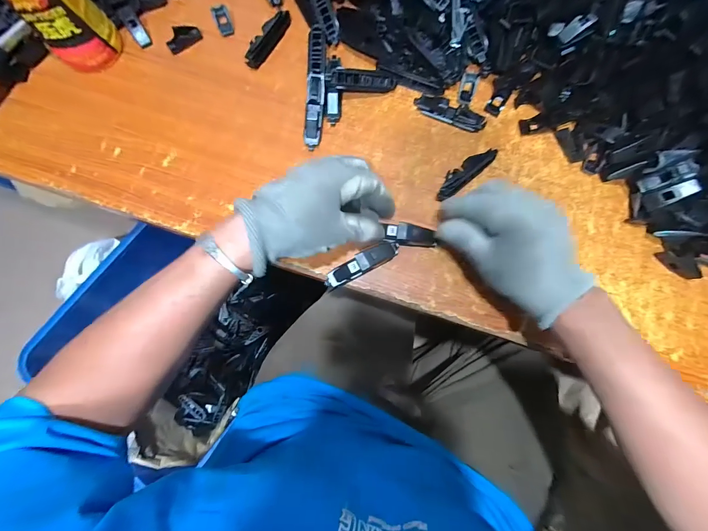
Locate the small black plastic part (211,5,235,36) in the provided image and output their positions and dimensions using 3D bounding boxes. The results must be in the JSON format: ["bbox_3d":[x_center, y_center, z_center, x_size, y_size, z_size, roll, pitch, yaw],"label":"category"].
[{"bbox_3d":[-0.154,-0.287,0.370,0.018,0.014,0.030,-17,81,-3],"label":"small black plastic part"}]

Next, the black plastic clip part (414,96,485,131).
[{"bbox_3d":[0.107,-0.171,0.351,0.080,0.017,0.021,24,81,4],"label":"black plastic clip part"}]

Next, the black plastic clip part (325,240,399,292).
[{"bbox_3d":[0.008,-0.001,0.321,0.082,0.021,0.021,-32,82,-5],"label":"black plastic clip part"}]

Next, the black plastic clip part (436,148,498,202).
[{"bbox_3d":[0.118,-0.098,0.340,0.080,0.017,0.023,-40,82,-6],"label":"black plastic clip part"}]

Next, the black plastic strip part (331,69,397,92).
[{"bbox_3d":[0.012,-0.205,0.353,0.072,0.020,0.005,-3,47,-12],"label":"black plastic strip part"}]

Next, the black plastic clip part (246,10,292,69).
[{"bbox_3d":[-0.101,-0.263,0.366,0.022,0.015,0.078,31,82,5],"label":"black plastic clip part"}]

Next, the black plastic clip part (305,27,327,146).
[{"bbox_3d":[-0.042,-0.201,0.352,0.021,0.030,0.139,2,80,1],"label":"black plastic clip part"}]

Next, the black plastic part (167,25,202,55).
[{"bbox_3d":[-0.200,-0.267,0.370,0.041,0.011,0.017,-35,82,-5],"label":"black plastic part"}]

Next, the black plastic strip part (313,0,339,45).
[{"bbox_3d":[-0.036,-0.295,0.358,0.017,0.005,0.079,-18,100,17],"label":"black plastic strip part"}]

